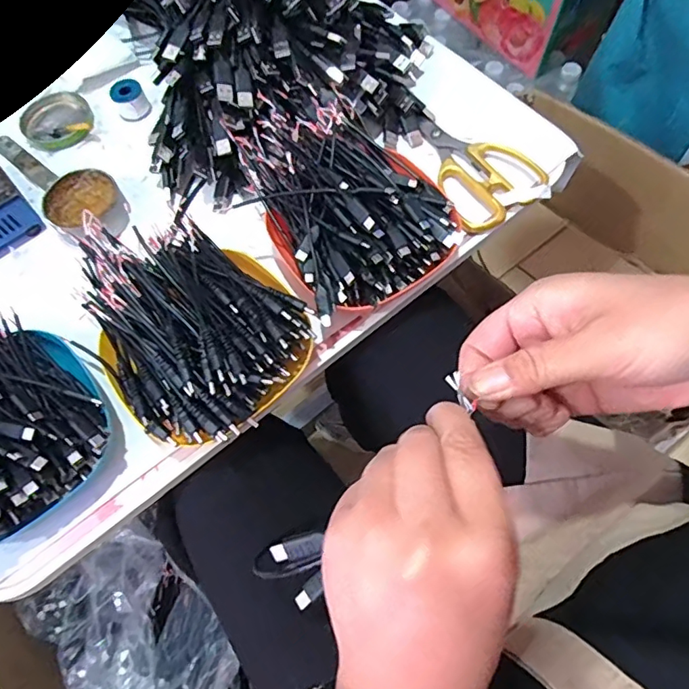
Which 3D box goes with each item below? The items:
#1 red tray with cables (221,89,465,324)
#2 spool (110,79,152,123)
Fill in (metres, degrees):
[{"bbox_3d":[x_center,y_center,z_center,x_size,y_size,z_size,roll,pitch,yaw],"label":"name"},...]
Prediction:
[{"bbox_3d":[-0.007,-0.119,0.423,0.135,0.073,0.197,-34,71,-11],"label":"red tray with cables"},{"bbox_3d":[-0.208,-0.238,0.511,0.030,0.026,0.029,-1,68,2],"label":"spool"}]

